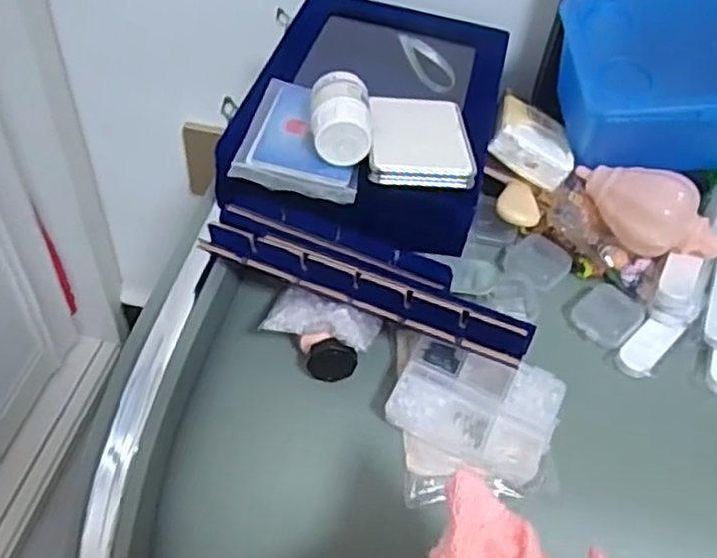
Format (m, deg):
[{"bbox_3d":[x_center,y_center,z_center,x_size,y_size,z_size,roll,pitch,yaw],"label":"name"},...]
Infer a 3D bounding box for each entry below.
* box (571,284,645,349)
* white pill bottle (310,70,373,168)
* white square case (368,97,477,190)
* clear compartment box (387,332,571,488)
[{"bbox_3d":[0.150,0.022,0.426,0.040,0.010,0.033,-35,59,-30],"label":"box"},{"bbox_3d":[-0.010,-0.088,0.393,0.032,0.031,0.044,-1,49,-5],"label":"white pill bottle"},{"bbox_3d":[0.035,-0.081,0.405,0.056,0.011,0.071,6,48,-6],"label":"white square case"},{"bbox_3d":[0.061,0.068,0.374,0.081,0.023,0.057,20,50,13],"label":"clear compartment box"}]

